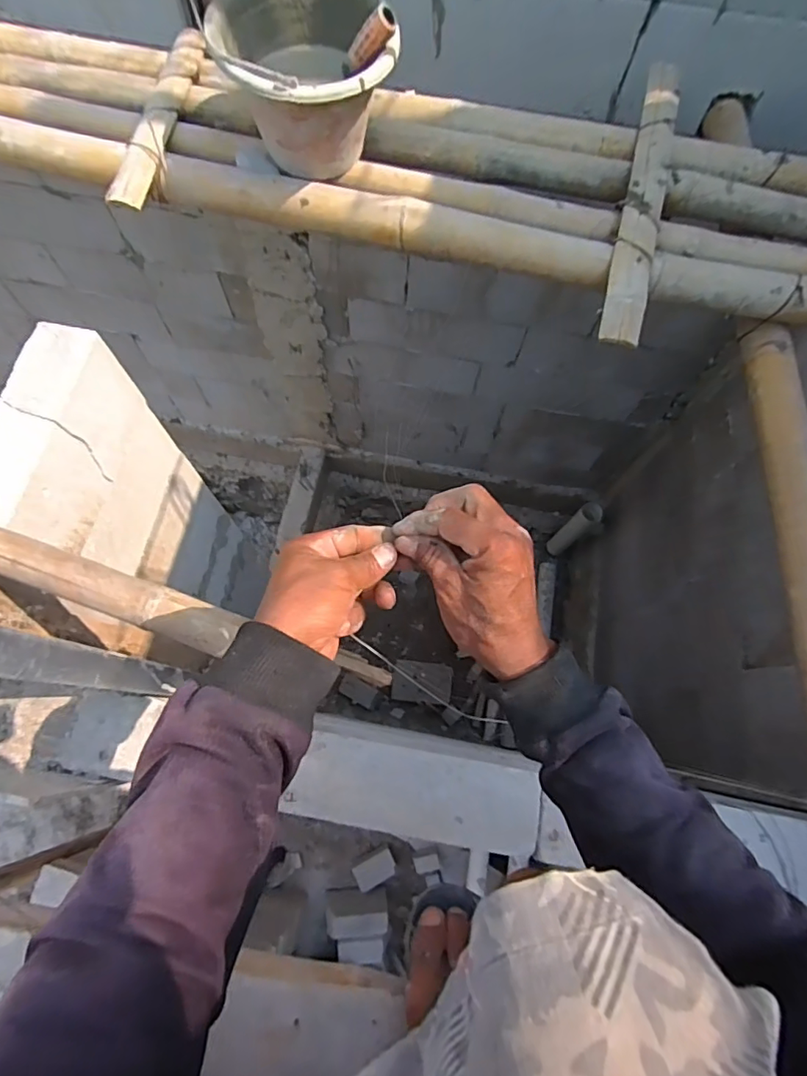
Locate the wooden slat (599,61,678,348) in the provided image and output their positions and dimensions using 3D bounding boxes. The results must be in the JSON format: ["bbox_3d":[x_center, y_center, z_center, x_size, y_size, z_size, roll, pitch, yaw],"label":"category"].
[{"bbox_3d":[0.394,-0.569,0.831,0.062,0.032,0.617,16,70,3],"label":"wooden slat"}]

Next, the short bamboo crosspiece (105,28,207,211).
[{"bbox_3d":[-0.395,-0.702,0.842,0.058,0.021,0.436,6,70,0],"label":"short bamboo crosspiece"}]

